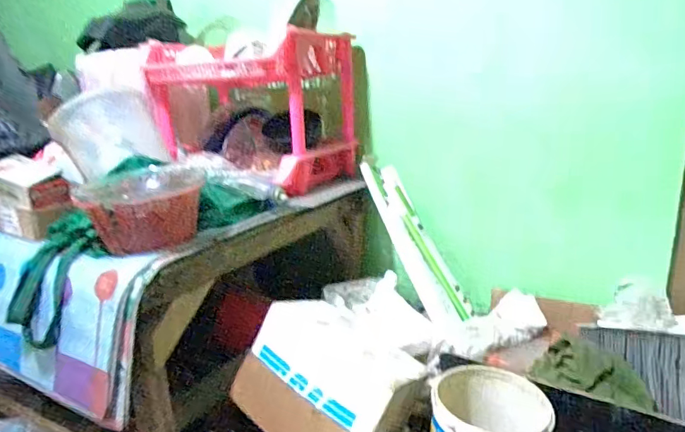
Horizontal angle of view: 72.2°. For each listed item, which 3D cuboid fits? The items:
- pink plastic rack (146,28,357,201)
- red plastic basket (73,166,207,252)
[{"bbox_3d":[-0.227,-0.264,1.202,0.436,0.332,0.333,7,18,32],"label":"pink plastic rack"},{"bbox_3d":[-0.336,-0.014,0.804,0.192,0.103,0.196,-12,17,-29],"label":"red plastic basket"}]

